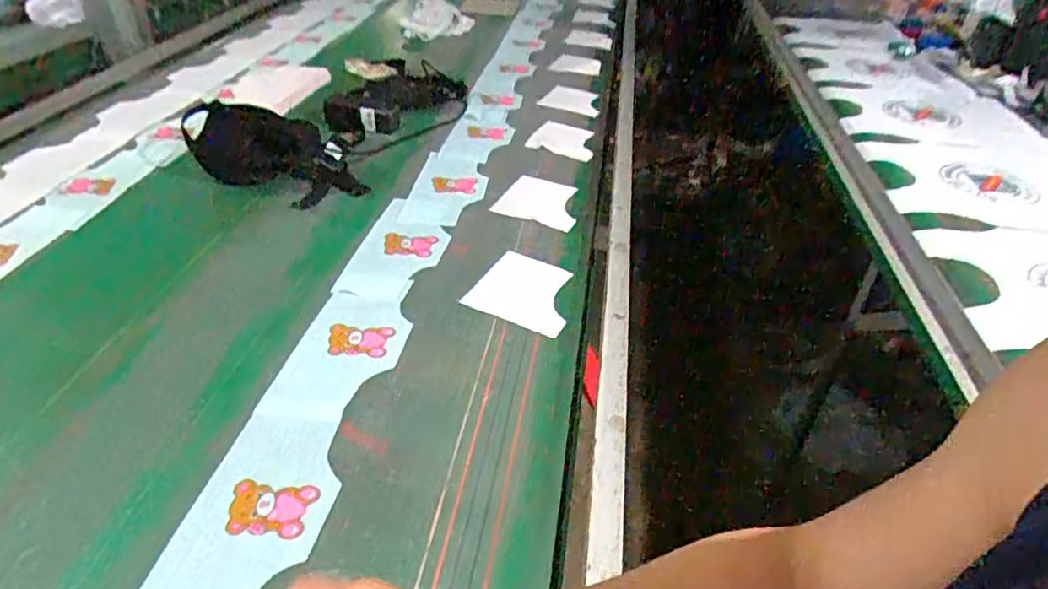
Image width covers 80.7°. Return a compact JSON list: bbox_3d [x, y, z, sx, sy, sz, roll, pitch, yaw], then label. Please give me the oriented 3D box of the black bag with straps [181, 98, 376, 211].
[{"bbox_3d":[-0.460,-0.259,1.133,0.332,0.101,0.174,23,42,23],"label":"black bag with straps"}]

